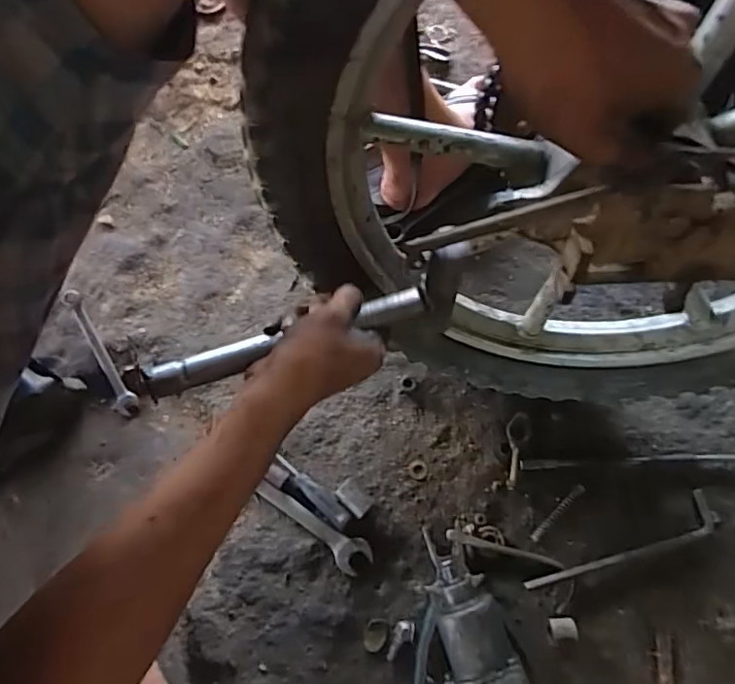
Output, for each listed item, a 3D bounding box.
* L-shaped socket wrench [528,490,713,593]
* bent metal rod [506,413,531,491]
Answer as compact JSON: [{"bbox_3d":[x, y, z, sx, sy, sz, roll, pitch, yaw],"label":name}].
[{"bbox_3d":[0.275,0.223,0.619,0.227,0.014,0.043,-19,75,-8],"label":"L-shaped socket wrench"},{"bbox_3d":[0.172,0.123,0.649,0.028,0.013,0.086,4,73,-1],"label":"bent metal rod"}]

